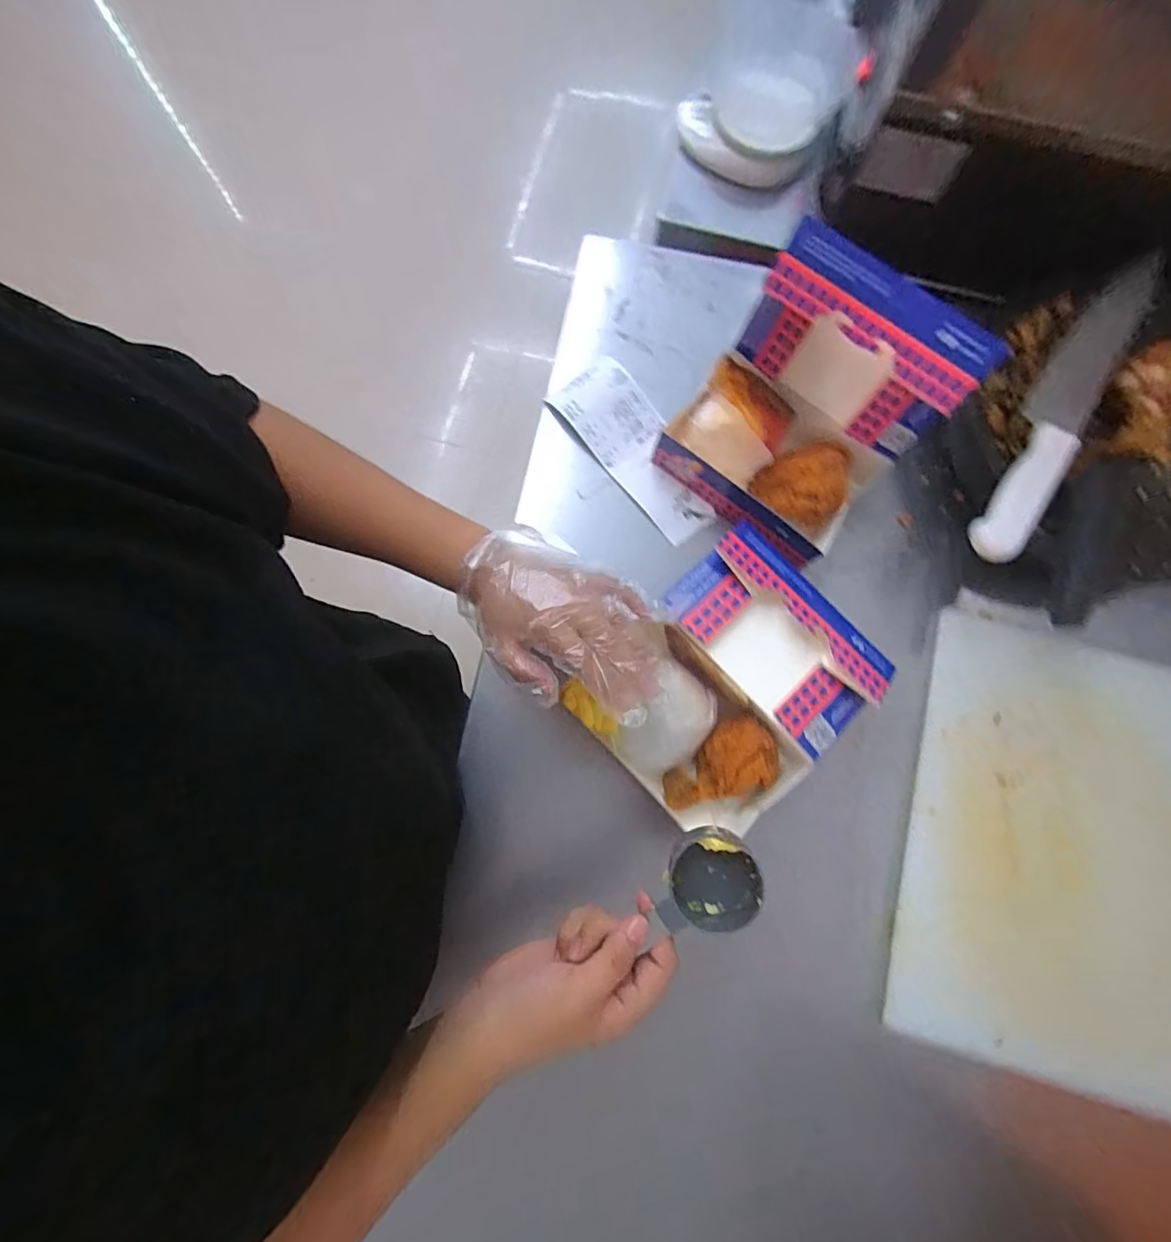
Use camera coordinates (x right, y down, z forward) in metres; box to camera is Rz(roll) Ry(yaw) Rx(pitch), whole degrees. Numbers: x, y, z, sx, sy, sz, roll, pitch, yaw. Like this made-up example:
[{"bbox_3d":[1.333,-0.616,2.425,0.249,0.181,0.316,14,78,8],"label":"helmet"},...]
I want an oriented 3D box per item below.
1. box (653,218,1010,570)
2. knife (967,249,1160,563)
[{"bbox_3d":[0.182,-0.172,0.437,0.169,0.150,0.162,40,81,7],"label":"box"},{"bbox_3d":[0.407,-0.189,0.441,0.045,0.025,0.322,33,80,6],"label":"knife"}]

